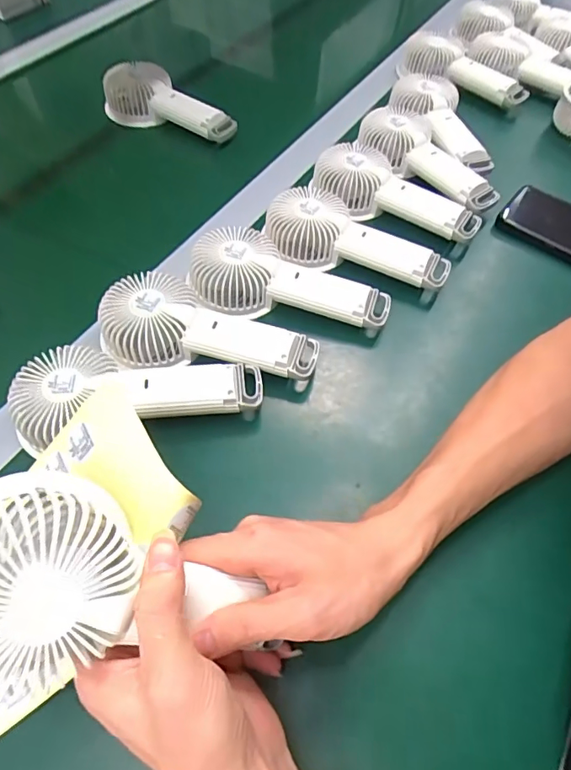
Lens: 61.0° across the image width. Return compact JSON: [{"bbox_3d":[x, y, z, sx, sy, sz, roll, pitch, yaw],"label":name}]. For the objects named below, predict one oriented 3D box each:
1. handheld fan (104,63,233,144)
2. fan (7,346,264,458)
[{"bbox_3d":[-0.132,-0.330,0.571,0.159,0.051,0.048,18,58,8],"label":"handheld fan"},{"bbox_3d":[-0.105,0.007,0.361,0.174,0.044,0.072,-5,58,-7],"label":"fan"}]

